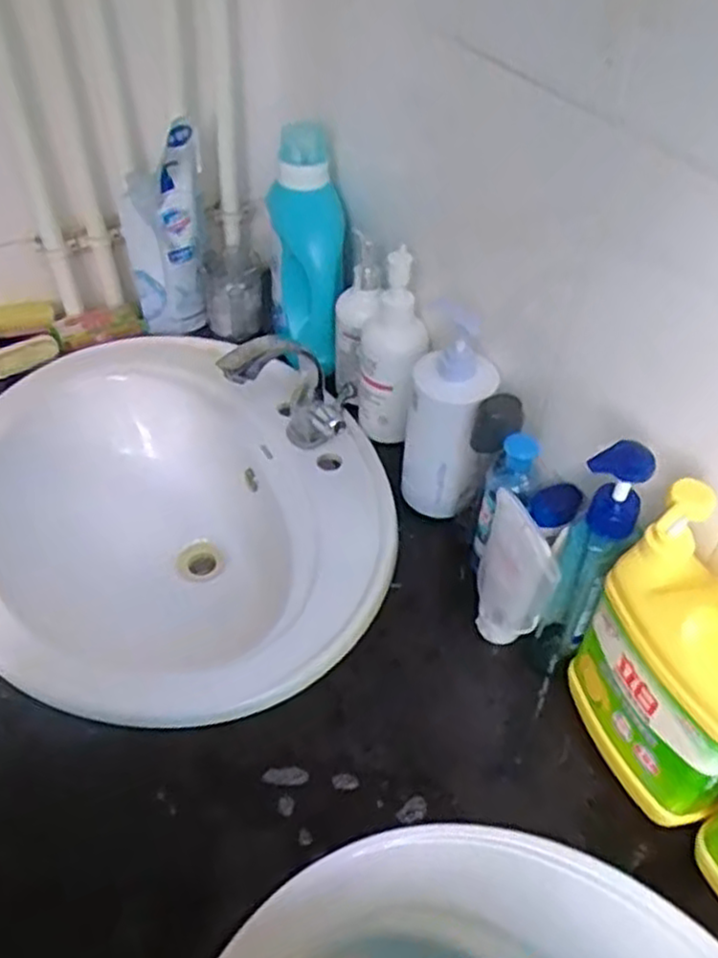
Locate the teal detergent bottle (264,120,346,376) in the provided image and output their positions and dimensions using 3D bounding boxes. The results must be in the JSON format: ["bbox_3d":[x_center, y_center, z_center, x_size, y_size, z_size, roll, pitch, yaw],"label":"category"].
[{"bbox_3d":[-0.061,-0.266,0.890,0.081,0.243,0.136,-10,46,-11],"label":"teal detergent bottle"}]

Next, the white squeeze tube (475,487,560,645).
[{"bbox_3d":[0.131,0.091,0.654,0.032,0.159,0.073,-31,53,-29],"label":"white squeeze tube"}]

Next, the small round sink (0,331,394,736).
[{"bbox_3d":[-0.218,0.069,0.853,0.414,0.175,0.533,-32,54,-29],"label":"small round sink"}]

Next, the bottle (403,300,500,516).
[{"bbox_3d":[0.085,-0.053,0.739,0.082,0.197,0.069,8,45,7],"label":"bottle"}]

